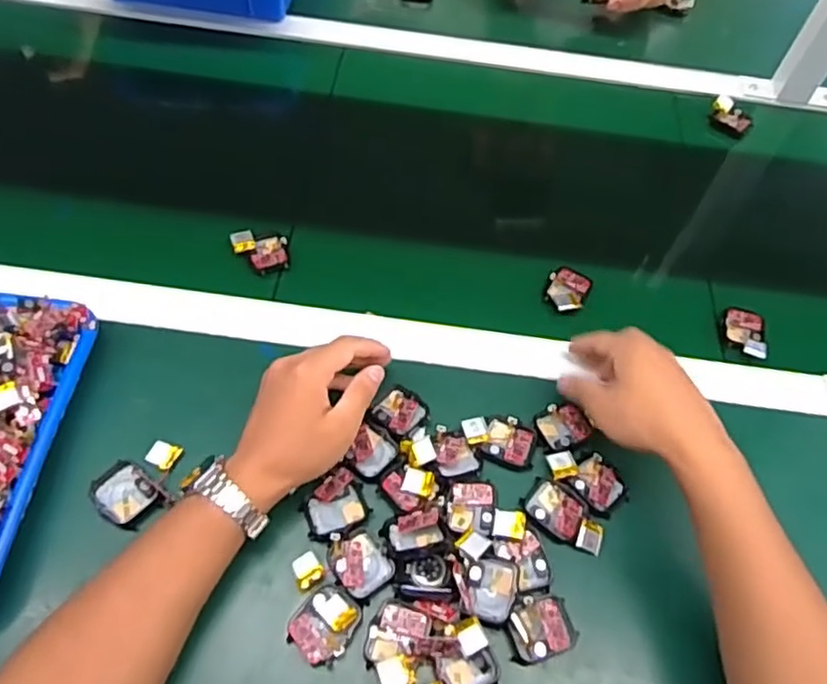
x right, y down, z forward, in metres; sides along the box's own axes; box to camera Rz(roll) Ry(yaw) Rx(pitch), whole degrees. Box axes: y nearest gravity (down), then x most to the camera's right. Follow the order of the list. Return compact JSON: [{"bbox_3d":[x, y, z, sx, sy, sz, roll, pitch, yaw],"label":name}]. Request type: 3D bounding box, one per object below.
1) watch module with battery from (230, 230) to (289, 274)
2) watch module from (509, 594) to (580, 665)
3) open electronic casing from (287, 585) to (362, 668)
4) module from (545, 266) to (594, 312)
[{"bbox_3d":[-0.141,-0.085,0.606,0.049,0.013,0.041,-5,58,-8],"label":"watch module with battery"},{"bbox_3d":[0.088,0.196,0.450,0.045,0.018,0.039,-6,58,-8],"label":"watch module"},{"bbox_3d":[-0.060,0.192,0.446,0.040,0.018,0.047,30,60,14],"label":"open electronic casing"},{"bbox_3d":[0.144,-0.050,0.612,0.038,0.011,0.060,24,58,11],"label":"module"}]

